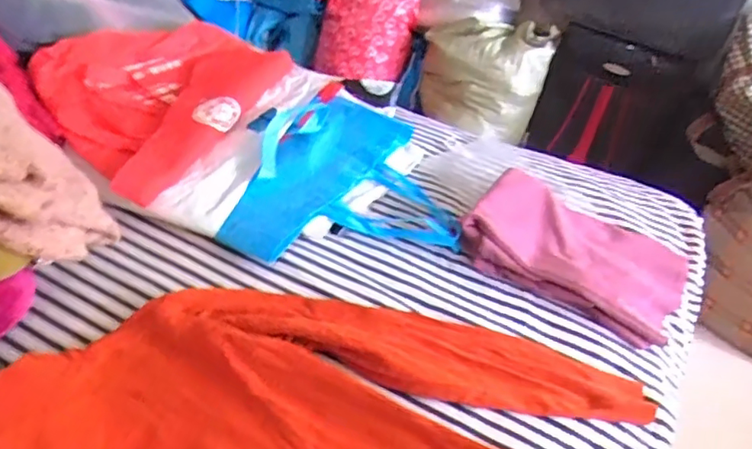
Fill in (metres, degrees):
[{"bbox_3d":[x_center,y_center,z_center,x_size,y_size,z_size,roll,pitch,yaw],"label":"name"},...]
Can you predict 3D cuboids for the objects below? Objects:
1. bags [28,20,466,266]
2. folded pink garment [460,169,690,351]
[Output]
[{"bbox_3d":[-0.174,-0.147,0.866,0.602,0.139,0.418,16,35,6],"label":"bags"},{"bbox_3d":[0.280,0.019,0.779,0.275,0.061,0.224,26,38,20],"label":"folded pink garment"}]

